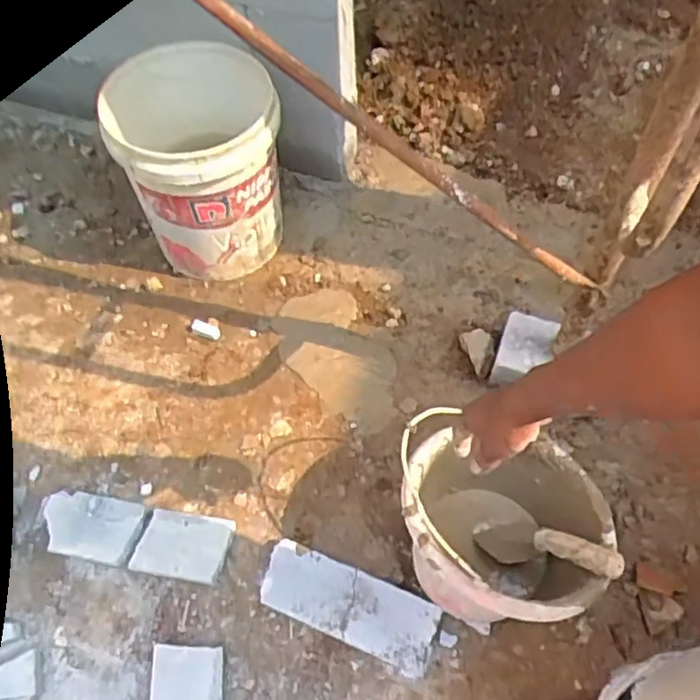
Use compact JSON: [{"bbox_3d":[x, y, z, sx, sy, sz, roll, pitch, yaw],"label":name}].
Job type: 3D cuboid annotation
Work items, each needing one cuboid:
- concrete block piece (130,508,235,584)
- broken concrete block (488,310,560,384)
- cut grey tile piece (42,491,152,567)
[{"bbox_3d":[-0.269,0.315,1.064,0.145,0.030,0.097,6,60,6],"label":"concrete block piece"},{"bbox_3d":[0.320,-0.004,1.201,0.095,0.066,0.132,18,62,13],"label":"broken concrete block"},{"bbox_3d":[-0.427,0.294,1.089,0.172,0.032,0.098,10,61,9],"label":"cut grey tile piece"}]

